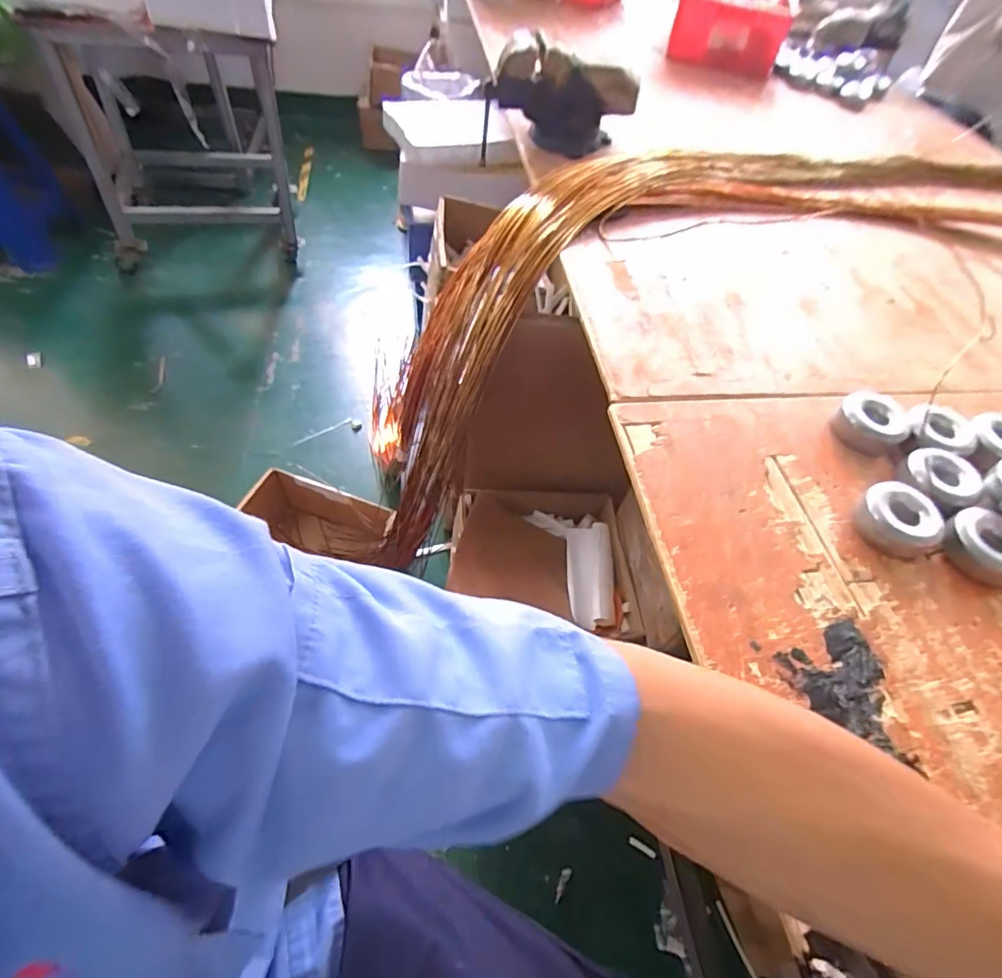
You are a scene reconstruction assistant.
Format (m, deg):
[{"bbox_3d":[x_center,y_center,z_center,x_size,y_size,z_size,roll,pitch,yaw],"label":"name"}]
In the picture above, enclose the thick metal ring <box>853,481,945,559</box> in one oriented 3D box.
[{"bbox_3d":[0.393,0.031,0.520,0.068,0.034,0.075,-28,62,-23],"label":"thick metal ring"}]

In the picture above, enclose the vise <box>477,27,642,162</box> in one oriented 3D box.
[{"bbox_3d":[0.112,-0.727,0.988,0.283,0.170,0.112,6,54,-1],"label":"vise"}]

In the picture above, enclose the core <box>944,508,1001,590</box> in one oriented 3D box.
[{"bbox_3d":[0.477,0.057,0.513,0.074,0.033,0.075,3,54,-4],"label":"core"}]

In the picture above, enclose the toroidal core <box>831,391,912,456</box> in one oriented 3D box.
[{"bbox_3d":[0.424,-0.075,0.602,0.069,0.033,0.077,40,60,21],"label":"toroidal core"}]

